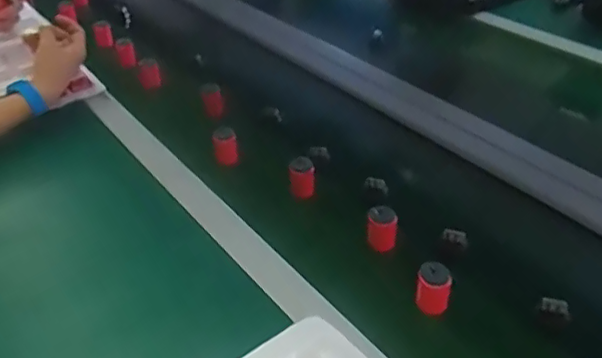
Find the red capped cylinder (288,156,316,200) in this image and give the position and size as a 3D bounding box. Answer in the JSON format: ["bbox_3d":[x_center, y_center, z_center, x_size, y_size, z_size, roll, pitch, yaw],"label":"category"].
[{"bbox_3d":[0.002,-0.003,0.705,0.029,0.045,0.026,1,35,0],"label":"red capped cylinder"}]

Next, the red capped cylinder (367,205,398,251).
[{"bbox_3d":[0.086,0.052,0.635,0.030,0.034,0.034,2,35,2],"label":"red capped cylinder"}]

